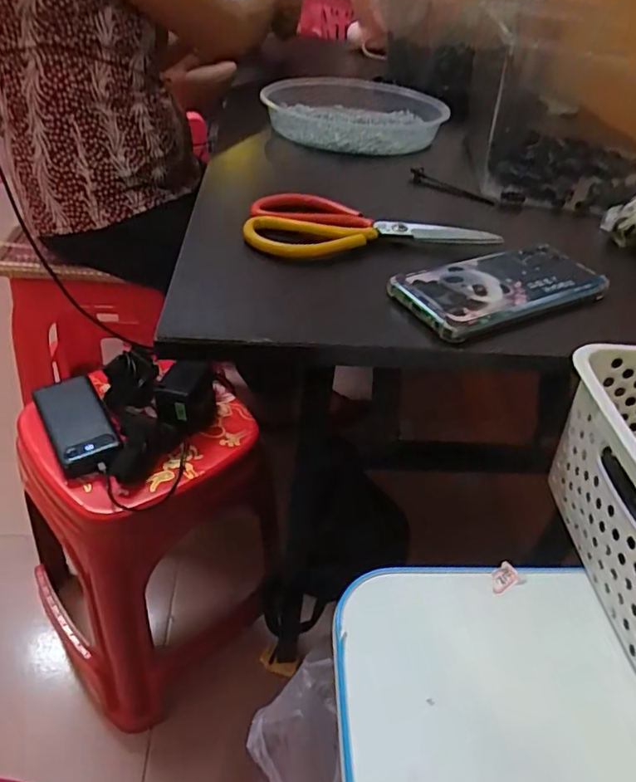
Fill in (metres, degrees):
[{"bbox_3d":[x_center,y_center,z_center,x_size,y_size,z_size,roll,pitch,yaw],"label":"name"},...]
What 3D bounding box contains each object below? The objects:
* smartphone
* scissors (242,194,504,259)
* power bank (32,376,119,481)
[{"bbox_3d":[0.143,-0.082,0.427,0.171,0.010,0.074,-18,46,-27],"label":"smartphone"},{"bbox_3d":[0.042,-0.149,0.493,0.211,0.011,0.099,-3,41,-11],"label":"scissors"},{"bbox_3d":[-0.293,0.041,0.679,0.067,0.033,0.150,-21,47,-29],"label":"power bank"}]

